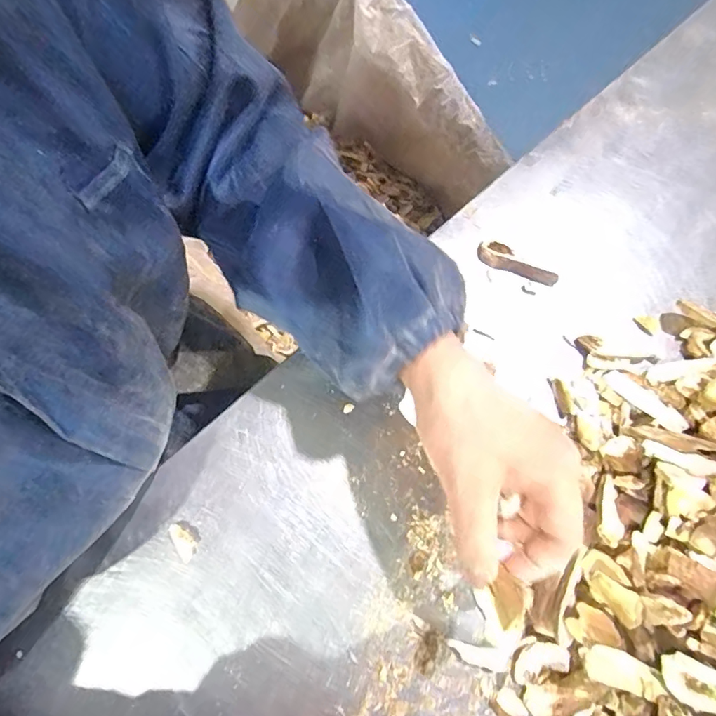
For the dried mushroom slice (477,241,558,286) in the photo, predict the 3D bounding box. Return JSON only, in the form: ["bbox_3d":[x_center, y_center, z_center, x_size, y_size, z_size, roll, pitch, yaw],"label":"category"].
[{"bbox_3d":[0.125,-0.075,0.382,0.064,0.008,0.022,25,71,6],"label":"dried mushroom slice"}]

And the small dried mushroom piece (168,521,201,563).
[{"bbox_3d":[-0.105,0.112,0.299,0.015,0.007,0.023,-26,73,-11],"label":"small dried mushroom piece"}]

